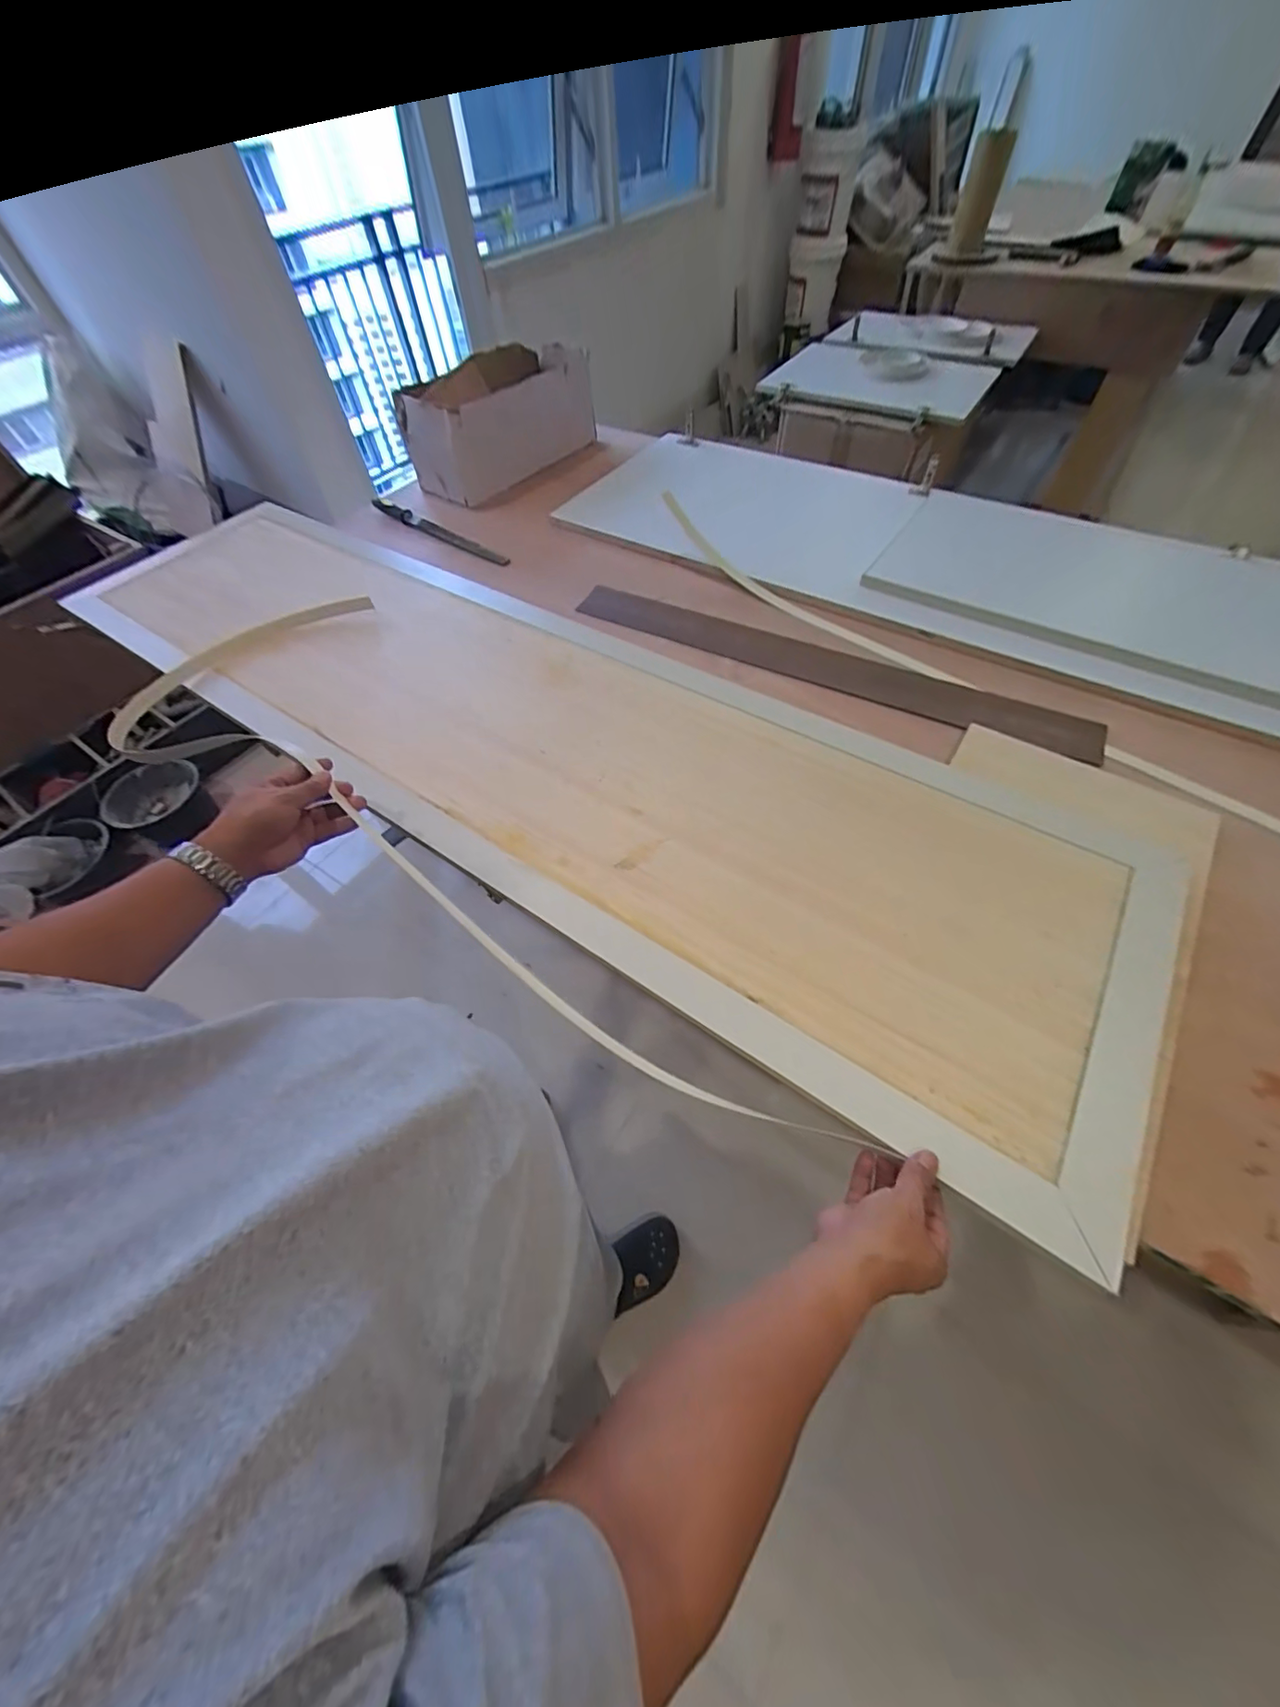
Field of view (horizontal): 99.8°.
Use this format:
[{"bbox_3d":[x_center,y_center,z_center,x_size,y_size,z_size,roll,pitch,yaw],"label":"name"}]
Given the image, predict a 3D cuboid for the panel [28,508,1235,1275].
[{"bbox_3d":[-0.243,-0.235,0.844,1.696,0.045,0.540,26,62,20],"label":"panel"}]

